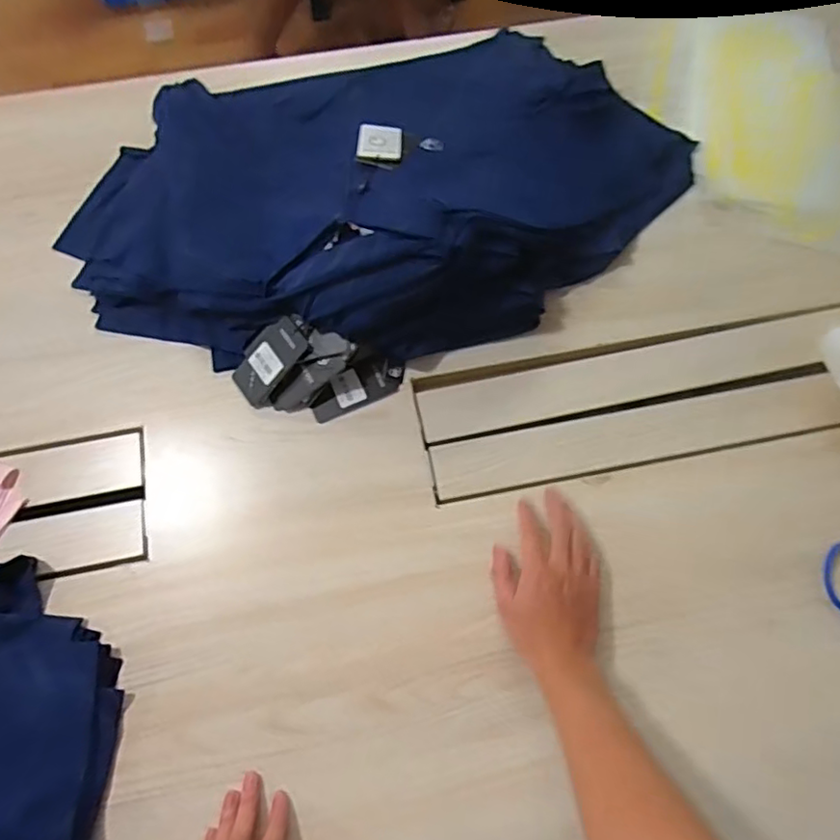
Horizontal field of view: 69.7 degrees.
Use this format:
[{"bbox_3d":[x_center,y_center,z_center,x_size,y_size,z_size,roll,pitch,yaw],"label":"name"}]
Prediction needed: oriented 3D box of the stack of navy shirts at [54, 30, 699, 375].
[{"bbox_3d":[-0.039,-0.283,0.703,0.766,0.124,0.415,-12,71,-4],"label":"stack of navy shirts"}]

